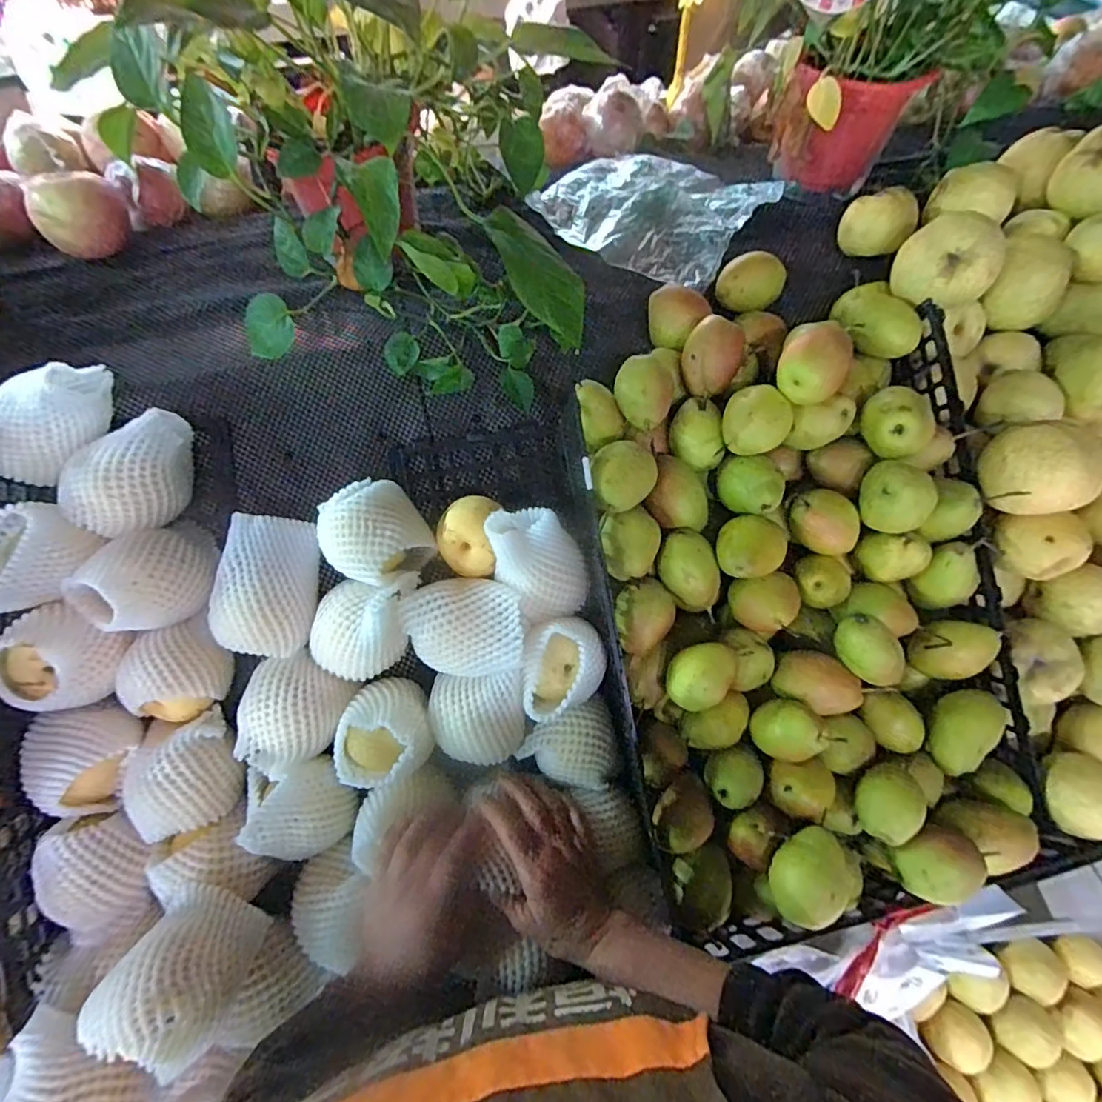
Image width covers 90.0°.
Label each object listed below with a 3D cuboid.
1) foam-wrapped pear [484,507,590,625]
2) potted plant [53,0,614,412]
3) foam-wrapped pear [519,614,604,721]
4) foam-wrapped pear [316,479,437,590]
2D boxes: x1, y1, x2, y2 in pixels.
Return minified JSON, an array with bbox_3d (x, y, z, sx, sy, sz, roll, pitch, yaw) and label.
[{"bbox_3d":[-0.009,0.012,0.532,0.092,0.069,0.095,-14,60,-7],"label":"foam-wrapped pear"},{"bbox_3d":[-0.165,-0.384,0.545,0.332,0.306,0.361,-11,60,-5],"label":"potted plant"},{"bbox_3d":[0.013,0.107,0.516,0.077,0.064,0.092,-3,60,-1],"label":"foam-wrapped pear"},{"bbox_3d":[-0.168,-0.009,0.538,0.088,0.082,0.091,0,60,1],"label":"foam-wrapped pear"}]

